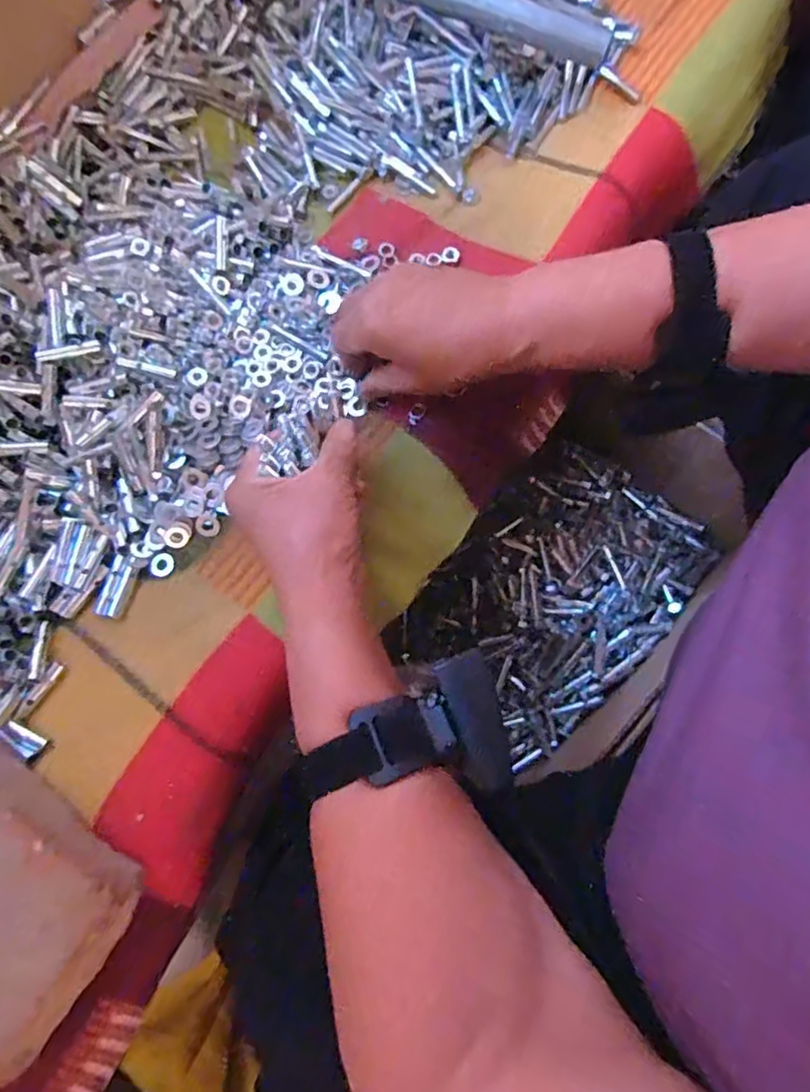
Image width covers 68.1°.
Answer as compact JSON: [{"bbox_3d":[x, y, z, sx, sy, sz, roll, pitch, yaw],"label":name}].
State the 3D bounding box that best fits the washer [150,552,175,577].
[{"bbox_3d":[-0.171,0.013,0.423,0.017,0.004,0.017,-1,73,5],"label":"washer"}]

